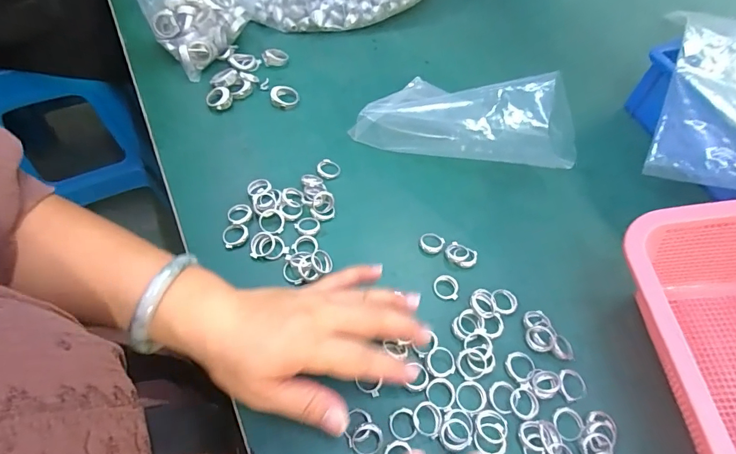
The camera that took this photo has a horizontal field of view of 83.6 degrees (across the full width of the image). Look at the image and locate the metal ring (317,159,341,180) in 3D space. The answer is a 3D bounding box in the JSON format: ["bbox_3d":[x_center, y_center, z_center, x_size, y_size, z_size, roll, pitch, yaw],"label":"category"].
[{"bbox_3d":[-0.038,-0.056,0.402,0.023,0.006,0.021,2,57,-3],"label":"metal ring"}]

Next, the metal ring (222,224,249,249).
[{"bbox_3d":[-0.113,0.007,0.349,0.021,0.004,0.020,2,57,-3],"label":"metal ring"}]

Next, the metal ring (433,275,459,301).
[{"bbox_3d":[0.065,0.050,0.340,0.020,0.004,0.022,2,57,-3],"label":"metal ring"}]

